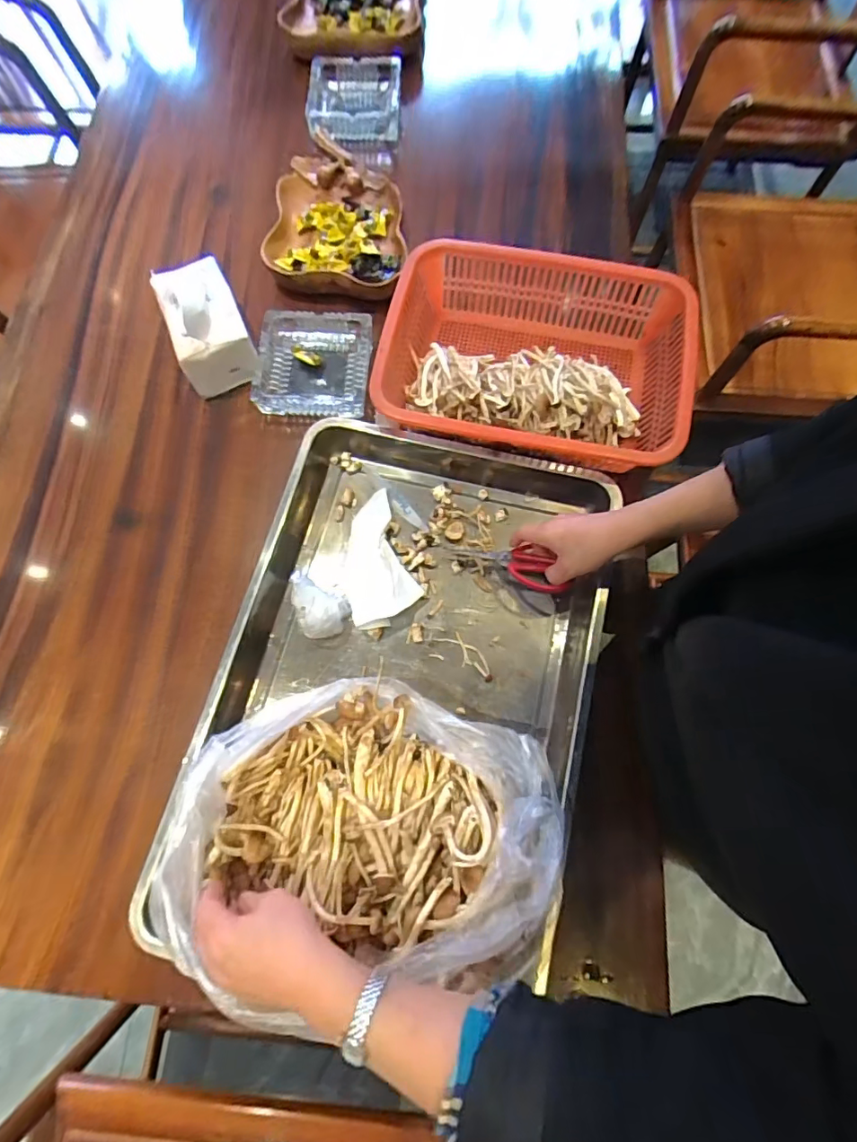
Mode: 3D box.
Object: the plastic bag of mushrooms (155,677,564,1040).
[{"bbox_3d":[-0.049,0.225,0.461,0.311,0.139,0.242,1,72,0],"label":"plastic bag of mushrooms"}]

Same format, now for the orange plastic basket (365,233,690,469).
[{"bbox_3d":[0.131,-0.267,0.676,0.372,0.104,0.281,10,73,3],"label":"orange plastic basket"}]

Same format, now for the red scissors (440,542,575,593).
[{"bbox_3d":[0.096,-0.014,0.614,0.161,0.024,0.059,18,72,31],"label":"red scissors"}]

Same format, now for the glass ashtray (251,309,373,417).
[{"bbox_3d":[-0.158,-0.285,0.718,0.152,0.042,0.149,2,72,0],"label":"glass ashtray"}]

